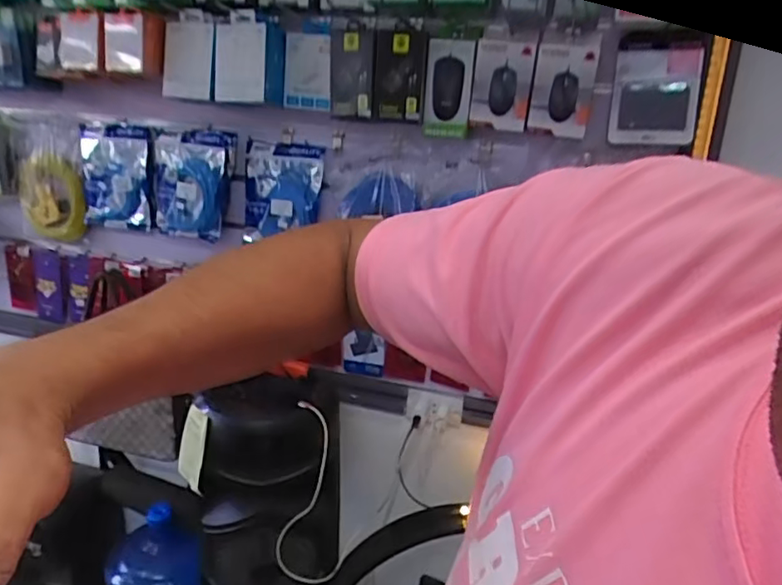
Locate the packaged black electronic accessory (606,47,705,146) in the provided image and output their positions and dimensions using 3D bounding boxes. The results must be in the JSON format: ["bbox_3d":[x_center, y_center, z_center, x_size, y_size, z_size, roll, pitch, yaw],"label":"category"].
[{"bbox_3d":[0.427,-0.318,0.950,0.130,0.148,0.025,9,18,19],"label":"packaged black electronic accessory"}]

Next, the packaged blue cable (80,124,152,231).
[{"bbox_3d":[-0.582,-0.244,1.251,0.184,0.225,0.022,11,22,13],"label":"packaged blue cable"}]

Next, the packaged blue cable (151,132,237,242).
[{"bbox_3d":[-0.419,-0.225,1.216,0.171,0.237,0.040,13,24,0],"label":"packaged blue cable"}]

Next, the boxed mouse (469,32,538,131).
[{"bbox_3d":[0.198,-0.374,1.042,0.100,0.152,0.058,7,17,11],"label":"boxed mouse"}]

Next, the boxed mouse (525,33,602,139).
[{"bbox_3d":[0.293,-0.355,0.993,0.103,0.170,0.047,14,9,26],"label":"boxed mouse"}]

